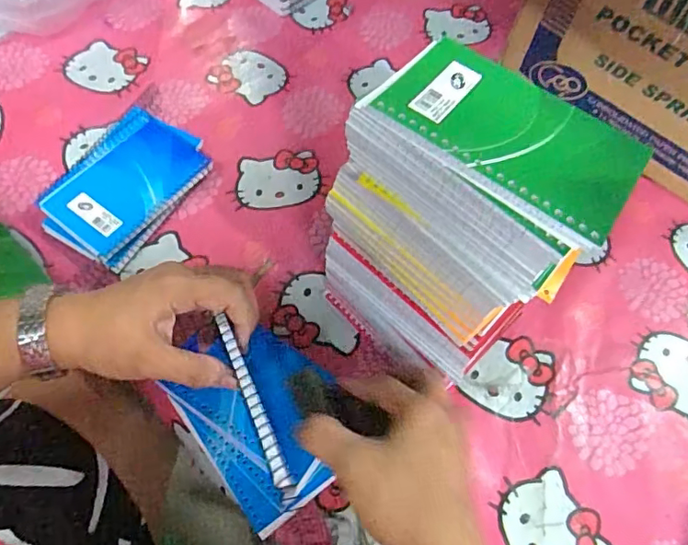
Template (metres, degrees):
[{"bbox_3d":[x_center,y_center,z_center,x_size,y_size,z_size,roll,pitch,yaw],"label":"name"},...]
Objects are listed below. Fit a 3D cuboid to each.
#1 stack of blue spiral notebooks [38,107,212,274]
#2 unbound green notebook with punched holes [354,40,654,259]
[{"bbox_3d":[-0.198,-0.083,0.507,0.101,0.030,0.155,29,64,11],"label":"stack of blue spiral notebooks"},{"bbox_3d":[0.086,-0.074,0.284,0.134,0.012,0.082,33,65,13],"label":"unbound green notebook with punched holes"}]

